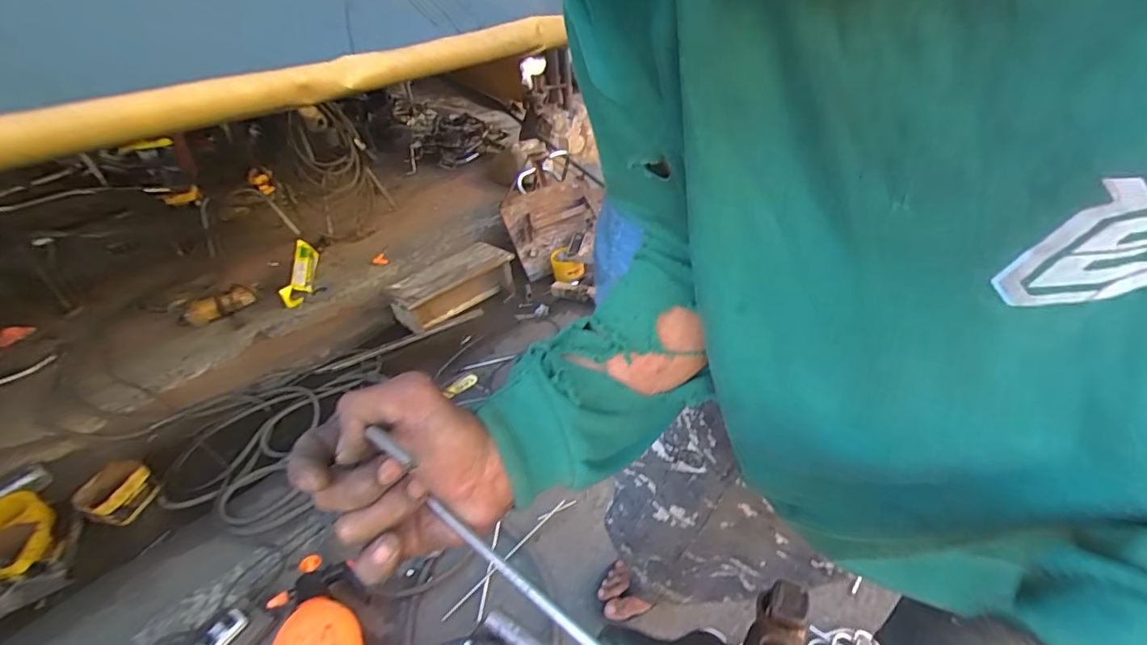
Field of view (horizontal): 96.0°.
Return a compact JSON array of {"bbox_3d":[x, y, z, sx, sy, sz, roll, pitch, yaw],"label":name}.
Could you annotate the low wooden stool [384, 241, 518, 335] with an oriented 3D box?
[{"bbox_3d":[-0.421,-0.131,1.773,0.205,0.181,0.417,28,49,35],"label":"low wooden stool"}]

